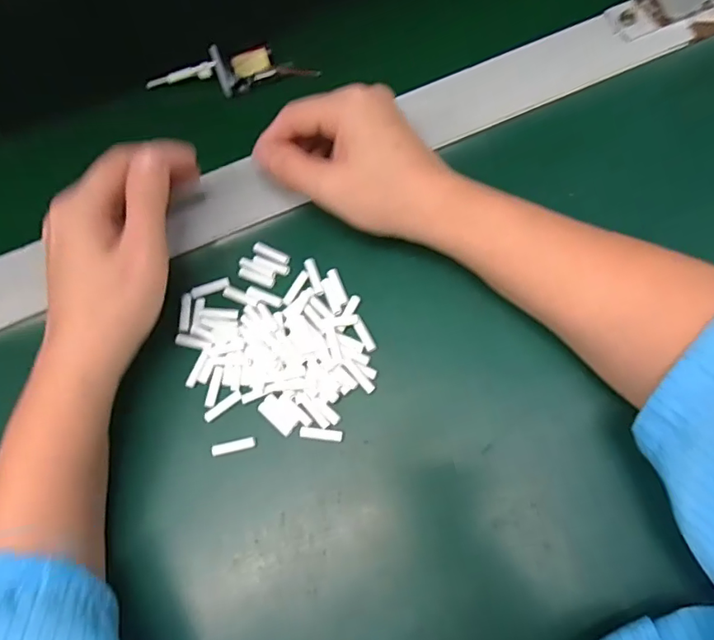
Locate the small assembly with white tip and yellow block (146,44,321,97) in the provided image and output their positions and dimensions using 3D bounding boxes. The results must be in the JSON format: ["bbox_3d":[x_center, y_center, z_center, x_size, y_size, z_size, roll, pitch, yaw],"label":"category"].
[{"bbox_3d":[-0.091,-0.183,0.371,0.118,0.020,0.039,-14,69,-1],"label":"small assembly with white tip and yellow block"}]

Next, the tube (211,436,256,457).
[{"bbox_3d":[-0.066,0.068,0.279,0.023,0.004,0.006,-13,69,-1],"label":"tube"}]

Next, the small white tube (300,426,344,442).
[{"bbox_3d":[-0.019,0.061,0.277,0.023,0.004,0.006,5,70,6],"label":"small white tube"}]

